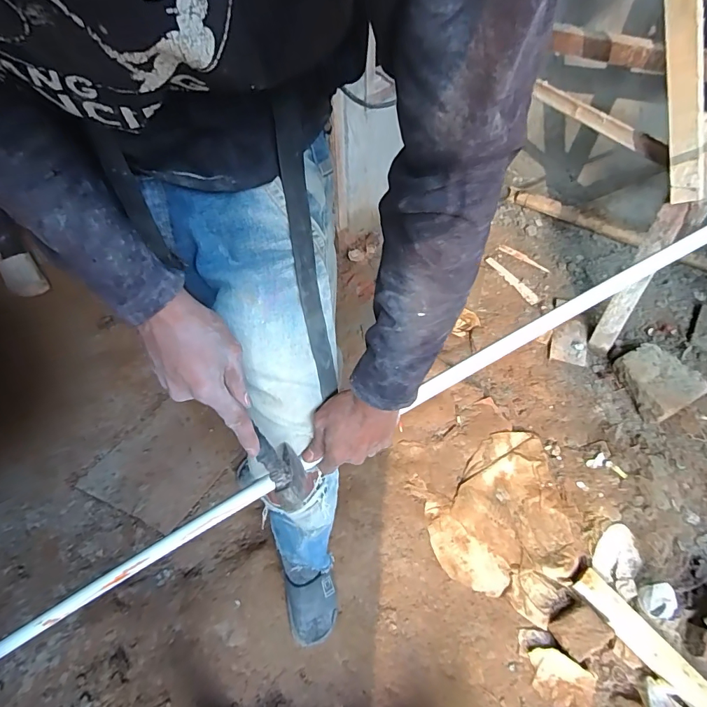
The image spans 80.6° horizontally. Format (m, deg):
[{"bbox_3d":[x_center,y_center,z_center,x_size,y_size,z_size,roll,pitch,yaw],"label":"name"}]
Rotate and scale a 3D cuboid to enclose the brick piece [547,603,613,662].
[{"bbox_3d":[0.487,0.595,0.890,0.099,0.034,0.083,-26,57,-17],"label":"brick piece"}]

